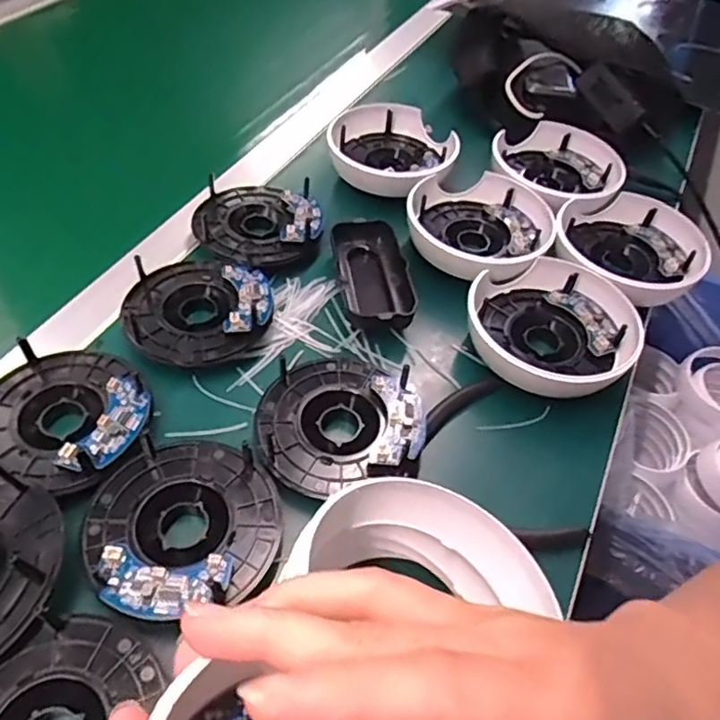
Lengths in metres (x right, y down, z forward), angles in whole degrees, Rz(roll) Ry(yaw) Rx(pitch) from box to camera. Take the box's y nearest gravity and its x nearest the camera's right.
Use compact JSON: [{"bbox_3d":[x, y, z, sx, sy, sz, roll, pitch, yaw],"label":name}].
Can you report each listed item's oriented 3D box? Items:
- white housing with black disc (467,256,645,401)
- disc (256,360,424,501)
[{"bbox_3d":[0.133,-0.024,0.428,0.112,0.034,0.115,3,50,-3],"label":"white housing with black disc"},{"bbox_3d":[-0.015,0.036,0.384,0.101,0.024,0.093,3,50,-3],"label":"disc"}]

